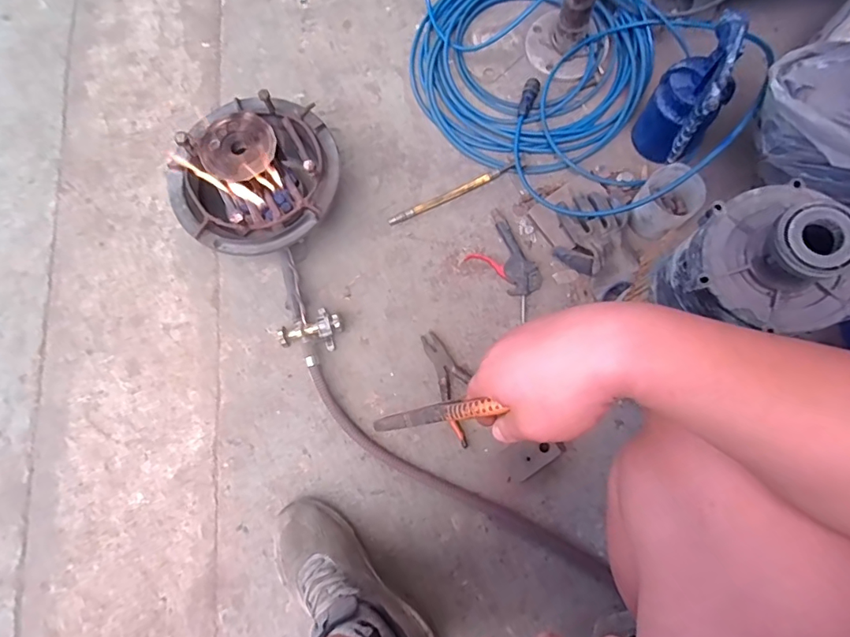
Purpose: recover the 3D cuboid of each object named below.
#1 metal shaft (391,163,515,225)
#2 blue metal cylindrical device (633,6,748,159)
[{"bbox_3d":[0.048,-0.223,0.857,0.241,0.016,0.020,-25,78,-4],"label":"metal shaft"},{"bbox_3d":[0.400,-0.331,0.737,0.105,0.249,0.123,40,81,9],"label":"blue metal cylindrical device"}]

